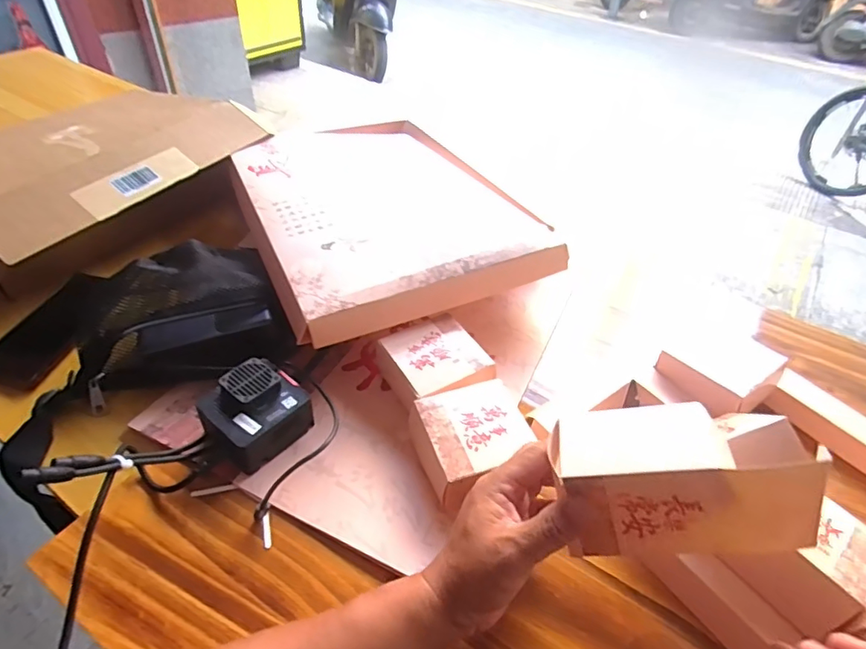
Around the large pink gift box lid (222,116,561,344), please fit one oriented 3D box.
[{"bbox_3d":[-0.069,-0.149,0.622,0.298,0.031,0.369,-19,50,-22],"label":"large pink gift box lid"}]

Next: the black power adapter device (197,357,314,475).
[{"bbox_3d":[-0.160,0.077,0.460,0.075,0.055,0.082,32,51,24],"label":"black power adapter device"}]

